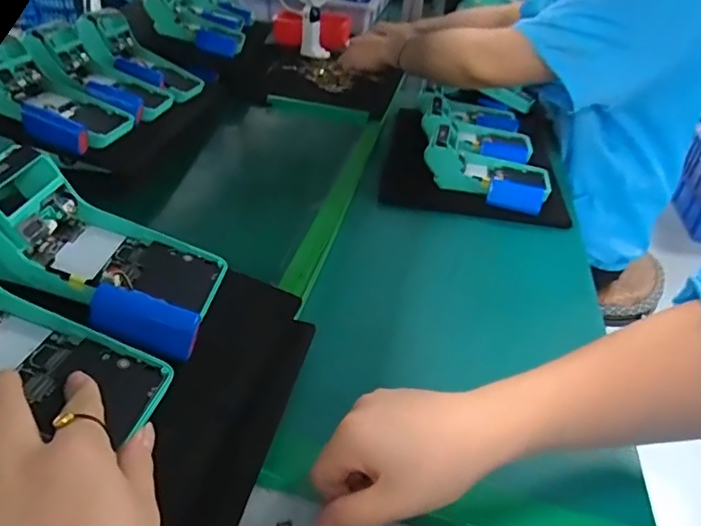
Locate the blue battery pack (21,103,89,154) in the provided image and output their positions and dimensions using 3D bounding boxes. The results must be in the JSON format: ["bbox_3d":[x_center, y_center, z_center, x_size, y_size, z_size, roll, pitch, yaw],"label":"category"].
[{"bbox_3d":[-0.320,-0.146,0.555,0.072,0.034,0.013,23,32,-7],"label":"blue battery pack"}]

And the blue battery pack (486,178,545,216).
[{"bbox_3d":[0.208,-0.084,0.649,0.067,0.032,0.026,11,33,11],"label":"blue battery pack"}]

